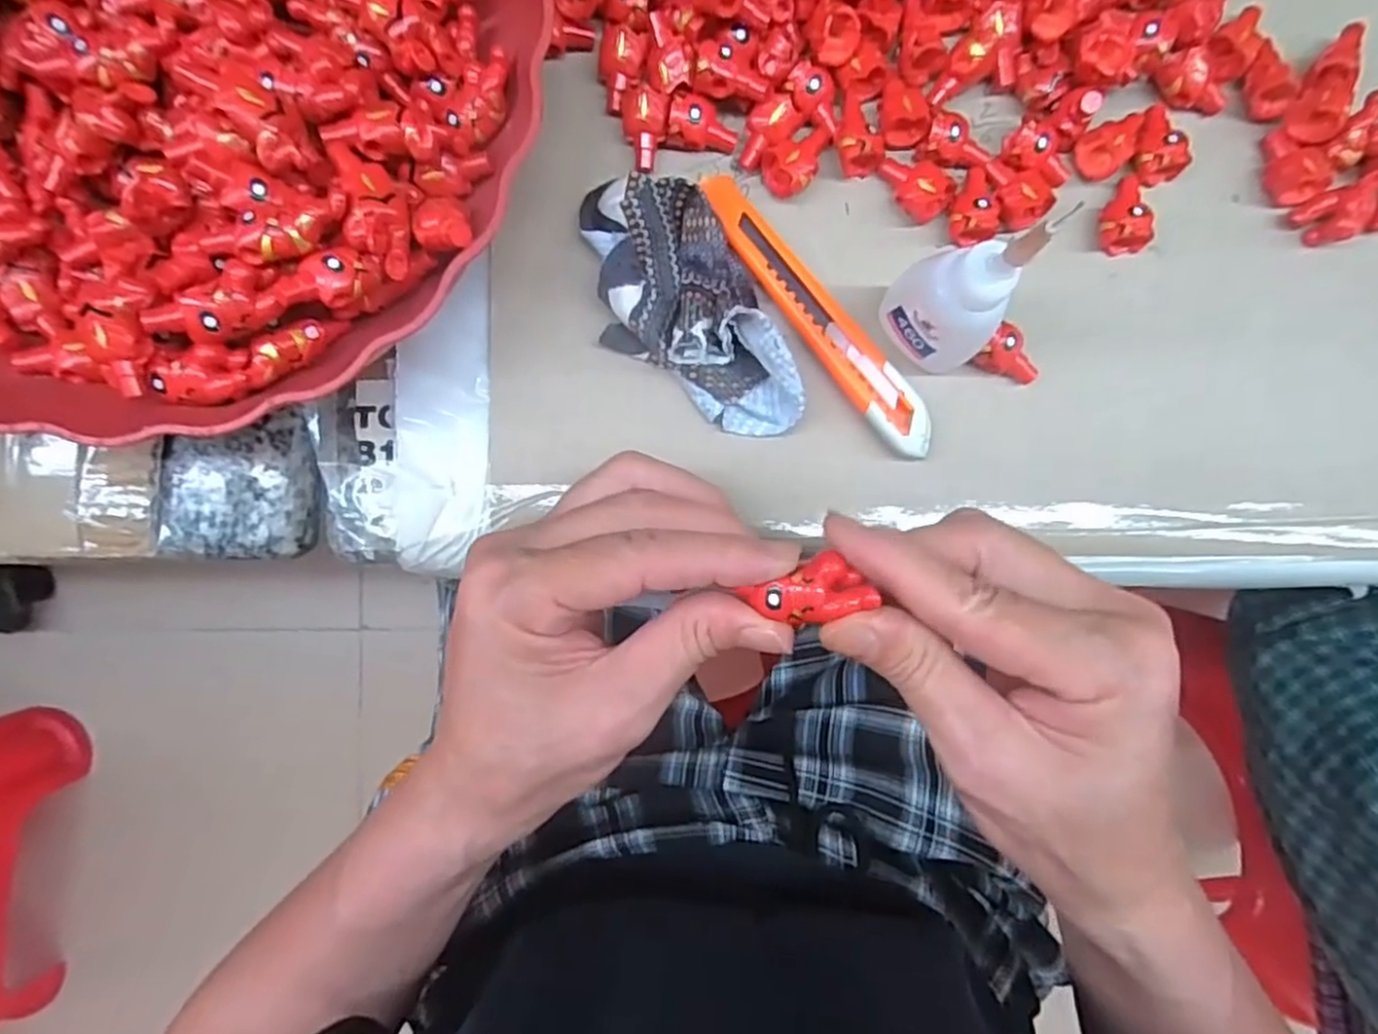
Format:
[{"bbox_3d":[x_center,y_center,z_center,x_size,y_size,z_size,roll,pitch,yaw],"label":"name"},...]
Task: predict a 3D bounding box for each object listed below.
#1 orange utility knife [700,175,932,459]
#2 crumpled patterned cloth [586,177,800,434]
[{"bbox_3d":[0.044,-0.070,0.254,0.015,0.009,0.119,-38,91,-1],"label":"orange utility knife"},{"bbox_3d":[-0.001,-0.071,0.246,0.051,0.023,0.096,-23,91,-1],"label":"crumpled patterned cloth"}]

